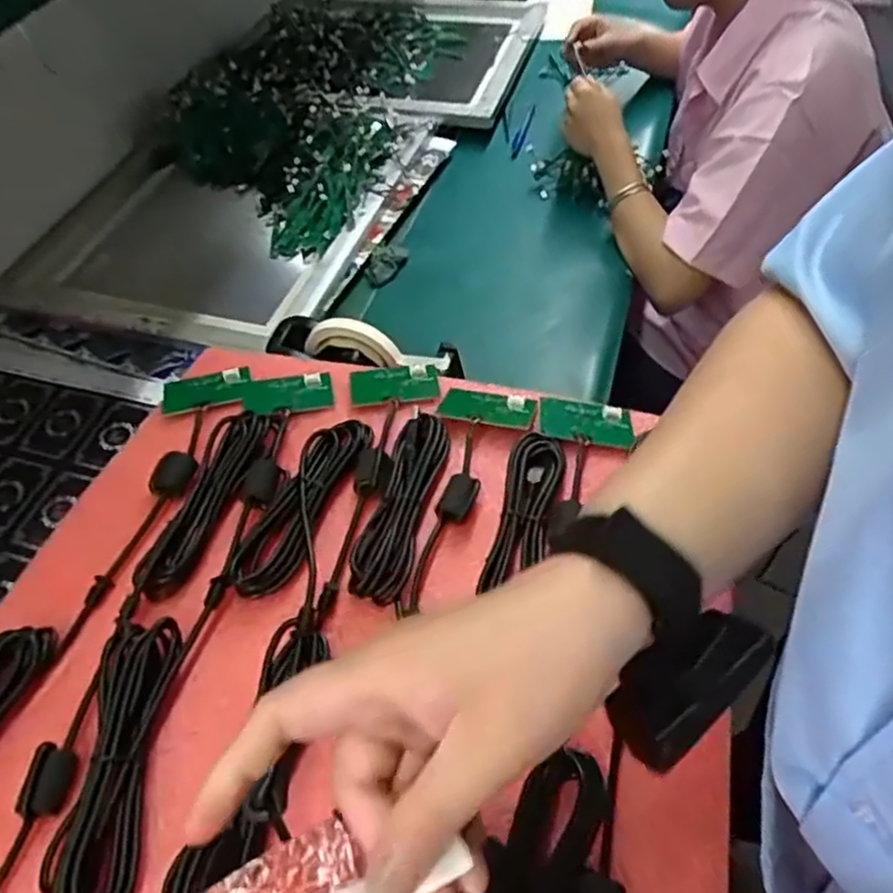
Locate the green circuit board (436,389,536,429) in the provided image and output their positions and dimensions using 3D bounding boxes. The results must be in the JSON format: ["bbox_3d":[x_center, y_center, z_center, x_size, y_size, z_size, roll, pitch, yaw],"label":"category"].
[{"bbox_3d":[0.030,-0.029,0.516,0.068,0.005,0.043,12,35,13],"label":"green circuit board"}]

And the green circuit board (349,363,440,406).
[{"bbox_3d":[-0.042,-0.049,0.552,0.070,0.013,0.042,-11,52,-5],"label":"green circuit board"}]

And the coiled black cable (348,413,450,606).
[{"bbox_3d":[-0.028,0.035,0.456,0.037,0.018,0.149,10,53,11],"label":"coiled black cable"}]

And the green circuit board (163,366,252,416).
[{"bbox_3d":[-0.193,-0.045,0.554,0.068,0.006,0.044,-14,44,-11],"label":"green circuit board"}]

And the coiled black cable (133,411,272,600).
[{"bbox_3d":[-0.165,0.033,0.468,0.038,0.019,0.149,10,53,11],"label":"coiled black cable"}]

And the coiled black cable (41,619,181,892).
[{"bbox_3d":[-0.171,0.163,0.354,0.039,0.023,0.146,-2,52,2],"label":"coiled black cable"}]

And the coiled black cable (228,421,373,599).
[{"bbox_3d":[-0.094,0.033,0.459,0.039,0.020,0.147,16,54,15],"label":"coiled black cable"}]

